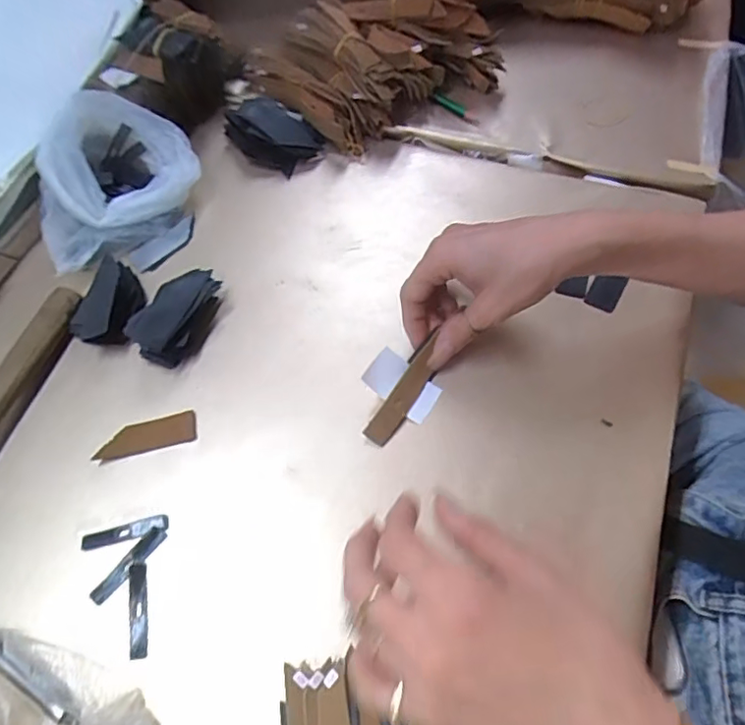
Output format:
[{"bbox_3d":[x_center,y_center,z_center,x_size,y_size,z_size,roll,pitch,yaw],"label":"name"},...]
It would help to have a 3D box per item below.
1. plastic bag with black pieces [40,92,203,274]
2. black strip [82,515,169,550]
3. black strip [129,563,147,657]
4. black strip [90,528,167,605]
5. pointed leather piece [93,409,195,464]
[{"bbox_3d":[-0.219,-0.160,0.479,0.139,0.064,0.128,-25,62,-12],"label":"plastic bag with black pieces"},{"bbox_3d":[-0.157,0.108,0.362,0.054,0.004,0.011,-16,60,-2],"label":"black strip"},{"bbox_3d":[-0.138,0.145,0.337,0.010,0.004,0.052,-10,60,-6],"label":"black strip"},{"bbox_3d":[-0.149,0.123,0.349,0.011,0.004,0.053,34,65,18],"label":"black strip"},{"bbox_3d":[-0.155,0.050,0.395,0.066,0.005,0.026,-14,59,-5],"label":"pointed leather piece"}]

